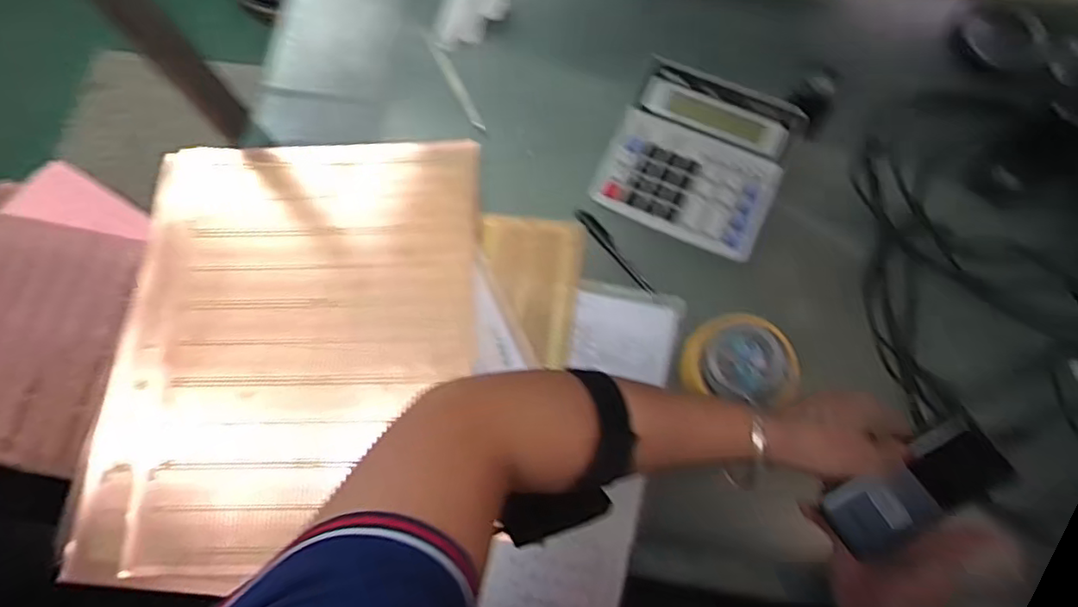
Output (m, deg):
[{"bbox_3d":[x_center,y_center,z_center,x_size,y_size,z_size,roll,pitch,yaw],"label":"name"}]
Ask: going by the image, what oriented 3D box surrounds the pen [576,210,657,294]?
[{"bbox_3d":[0.076,-0.051,0.617,0.015,0.013,0.109,-40,79,-8],"label":"pen"}]

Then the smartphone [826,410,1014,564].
[{"bbox_3d":[0.274,0.138,0.464,0.057,0.011,0.124,50,117,11],"label":"smartphone"}]

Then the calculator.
[{"bbox_3d":[0.156,-0.143,0.620,0.161,0.033,0.161,26,78,7],"label":"calculator"}]

